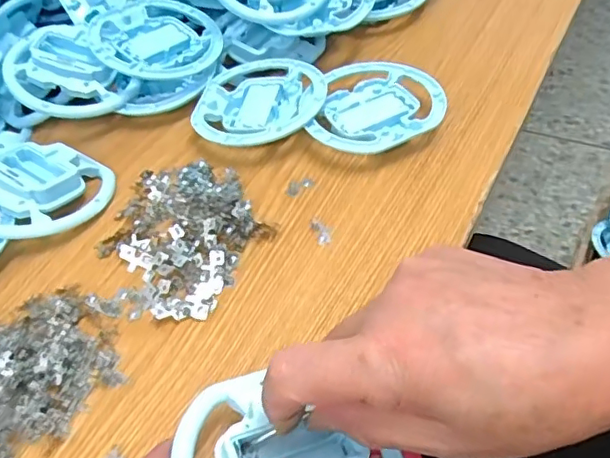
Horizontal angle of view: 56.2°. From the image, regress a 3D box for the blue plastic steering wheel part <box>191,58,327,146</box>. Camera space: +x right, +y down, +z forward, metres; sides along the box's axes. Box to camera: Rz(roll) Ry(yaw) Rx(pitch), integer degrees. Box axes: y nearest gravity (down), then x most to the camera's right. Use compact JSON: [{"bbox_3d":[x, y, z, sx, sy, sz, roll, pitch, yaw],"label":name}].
[{"bbox_3d":[-0.036,-0.098,0.448,0.102,0.025,0.104,-4,50,4],"label":"blue plastic steering wheel part"}]

